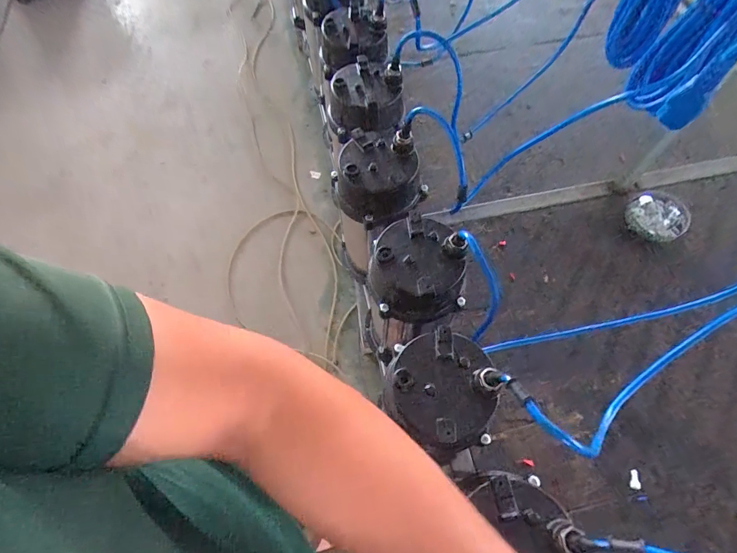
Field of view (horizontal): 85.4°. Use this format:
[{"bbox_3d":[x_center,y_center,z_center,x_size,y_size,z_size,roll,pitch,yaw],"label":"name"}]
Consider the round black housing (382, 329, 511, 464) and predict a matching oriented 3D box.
[{"bbox_3d":[0.079,0.124,0.421,0.123,0.070,0.114,0,64,1],"label":"round black housing"}]

